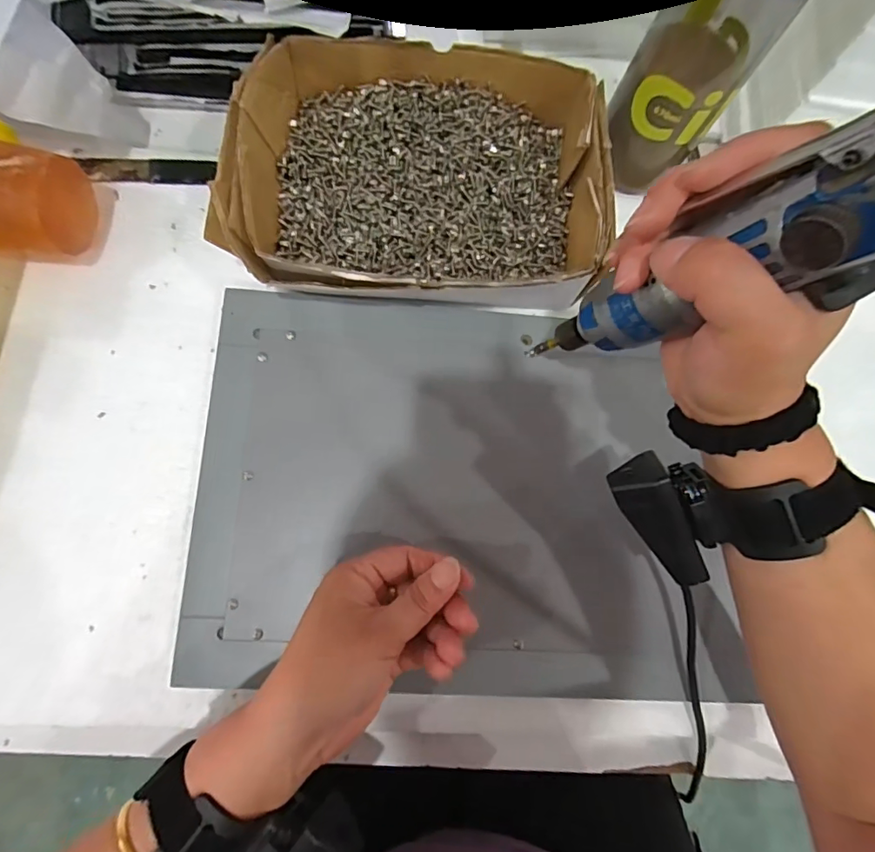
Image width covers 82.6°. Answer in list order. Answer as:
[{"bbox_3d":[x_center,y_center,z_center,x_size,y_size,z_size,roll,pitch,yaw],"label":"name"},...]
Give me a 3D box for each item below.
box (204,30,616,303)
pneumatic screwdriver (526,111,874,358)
[{"bbox_3d":[-0.015,-0.176,0.342,0.251,0.055,0.187,-2,84,-5],"label":"box"},{"bbox_3d":[0.115,-0.062,0.181,0.038,0.227,0.038,-1,84,-21],"label":"pneumatic screwdriver"}]

